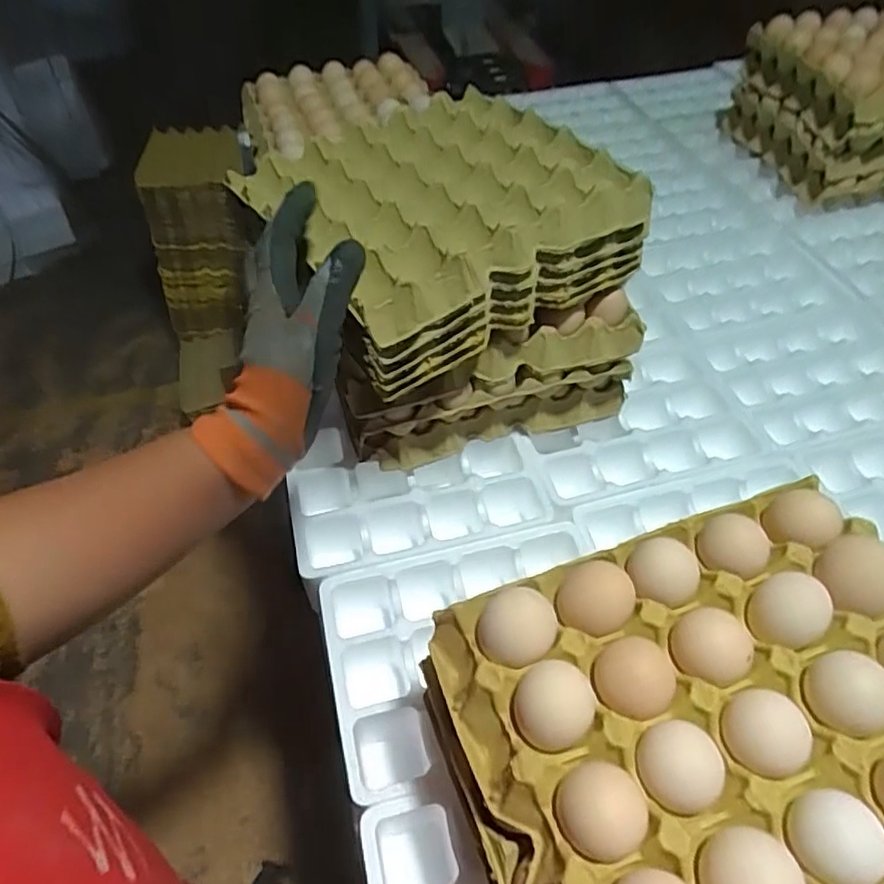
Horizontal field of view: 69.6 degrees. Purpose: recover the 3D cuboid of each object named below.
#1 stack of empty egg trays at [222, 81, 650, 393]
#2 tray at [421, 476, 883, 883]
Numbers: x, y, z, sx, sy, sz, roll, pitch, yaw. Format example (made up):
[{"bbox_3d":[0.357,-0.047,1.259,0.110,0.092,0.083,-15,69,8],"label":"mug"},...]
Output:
[{"bbox_3d":[-0.007,-0.204,0.578,0.269,0.092,0.264,-28,56,-20],"label":"stack of empty egg trays"},{"bbox_3d":[0.162,0.175,0.314,0.272,0.063,0.282,-15,51,-13],"label":"tray"}]

